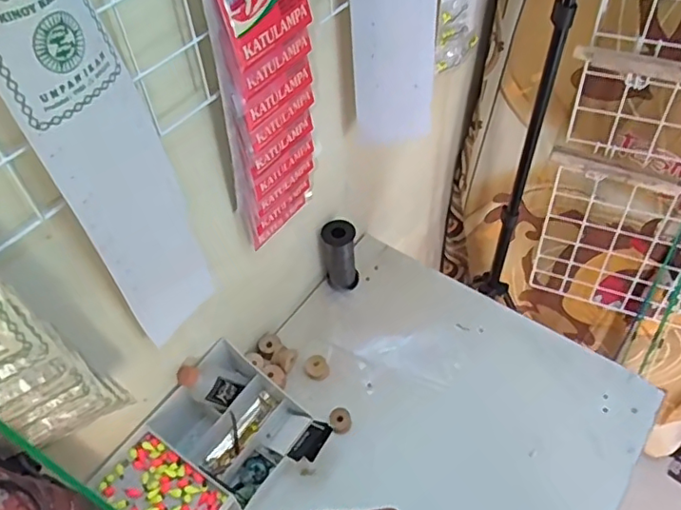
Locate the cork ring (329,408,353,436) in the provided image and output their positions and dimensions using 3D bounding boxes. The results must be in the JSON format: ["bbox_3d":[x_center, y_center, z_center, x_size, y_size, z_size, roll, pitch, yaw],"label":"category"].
[{"bbox_3d":[0.000,0.222,0.774,0.030,0.016,0.032,-4,51,0],"label":"cork ring"}]

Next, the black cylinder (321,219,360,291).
[{"bbox_3d":[0.000,0.001,0.889,0.051,0.110,0.057,-8,51,-3],"label":"black cylinder"}]

